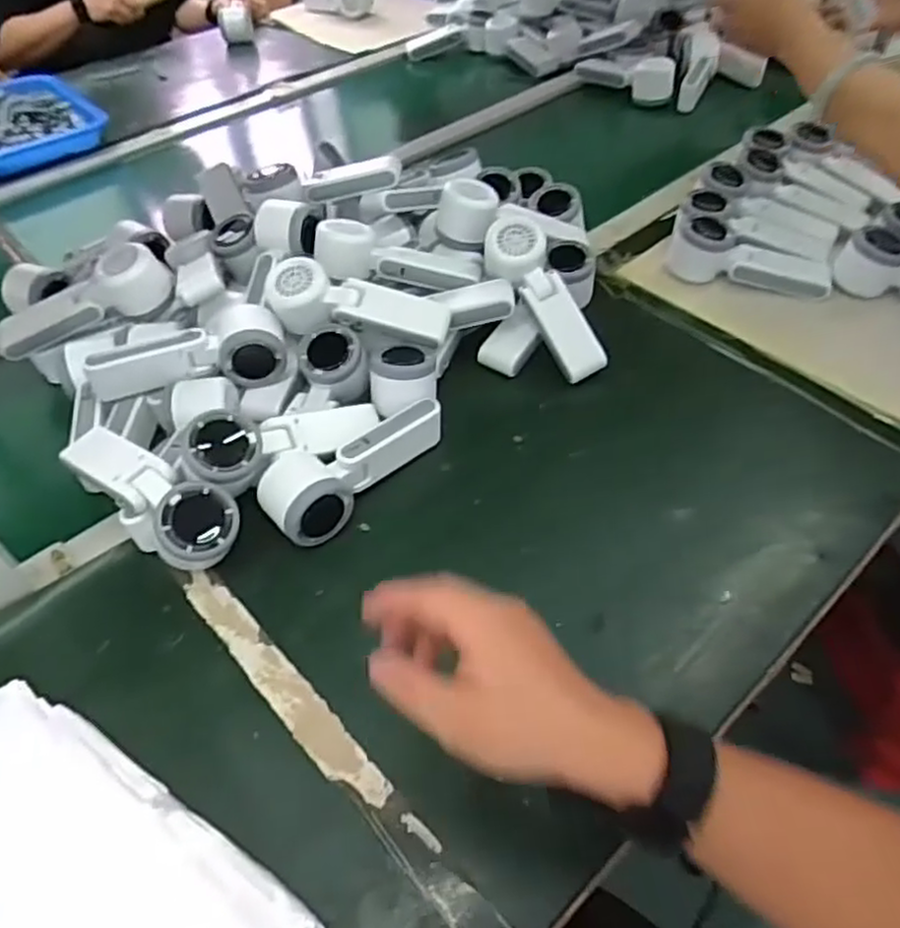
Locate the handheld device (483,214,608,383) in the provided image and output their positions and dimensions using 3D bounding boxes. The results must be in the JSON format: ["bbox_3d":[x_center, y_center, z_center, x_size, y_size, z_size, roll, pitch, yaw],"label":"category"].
[{"bbox_3d":[0.087,-0.155,0.664,0.048,0.052,0.167,-31,88,-22],"label":"handheld device"}]

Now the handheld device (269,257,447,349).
[{"bbox_3d":[-0.084,-0.144,0.631,0.161,0.046,0.049,7,49,10],"label":"handheld device"}]

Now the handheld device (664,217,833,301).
[{"bbox_3d":[0.319,-0.218,0.746,0.165,0.060,0.058,14,52,13],"label":"handheld device"}]

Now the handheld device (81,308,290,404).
[{"bbox_3d":[-0.234,-0.102,0.635,0.167,0.048,0.068,-8,50,-6],"label":"handheld device"}]

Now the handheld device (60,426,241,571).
[{"bbox_3d":[-0.229,0.033,0.540,0.163,0.067,0.060,25,55,24],"label":"handheld device"}]

